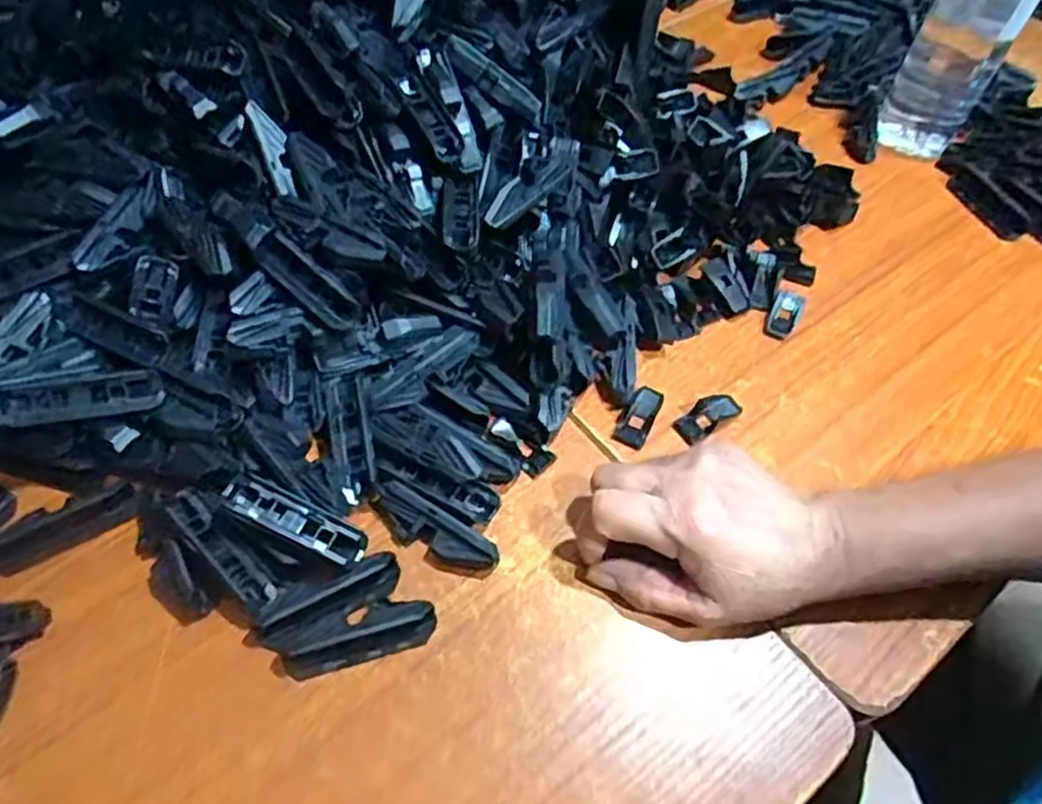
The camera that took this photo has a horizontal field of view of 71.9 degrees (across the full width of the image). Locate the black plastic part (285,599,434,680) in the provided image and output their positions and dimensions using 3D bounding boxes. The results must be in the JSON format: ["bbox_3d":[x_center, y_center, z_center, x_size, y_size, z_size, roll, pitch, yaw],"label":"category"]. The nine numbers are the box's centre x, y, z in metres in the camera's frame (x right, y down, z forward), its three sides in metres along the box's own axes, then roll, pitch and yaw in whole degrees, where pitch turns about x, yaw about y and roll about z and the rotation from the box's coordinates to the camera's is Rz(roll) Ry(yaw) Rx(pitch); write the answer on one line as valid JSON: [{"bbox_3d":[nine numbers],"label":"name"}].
[{"bbox_3d":[-0.077,0.112,0.346,0.071,0.019,0.022,-12,58,-11],"label":"black plastic part"}]

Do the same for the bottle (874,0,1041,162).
[{"bbox_3d":[0.330,-0.279,0.515,0.064,0.197,0.063,29,59,15],"label":"bottle"}]

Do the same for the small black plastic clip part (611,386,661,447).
[{"bbox_3d":[0.070,0.007,0.424,0.018,0.010,0.040,24,58,12],"label":"small black plastic clip part"}]

